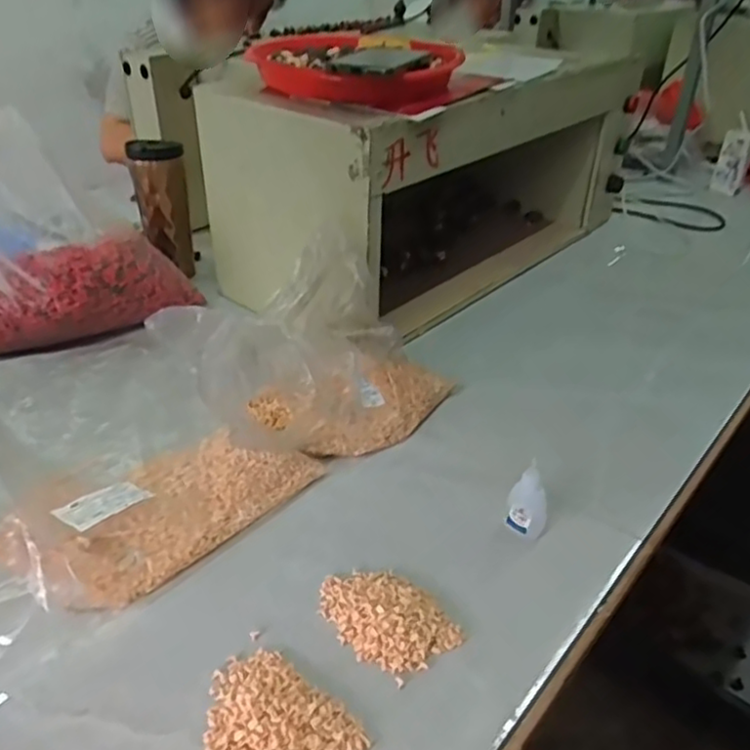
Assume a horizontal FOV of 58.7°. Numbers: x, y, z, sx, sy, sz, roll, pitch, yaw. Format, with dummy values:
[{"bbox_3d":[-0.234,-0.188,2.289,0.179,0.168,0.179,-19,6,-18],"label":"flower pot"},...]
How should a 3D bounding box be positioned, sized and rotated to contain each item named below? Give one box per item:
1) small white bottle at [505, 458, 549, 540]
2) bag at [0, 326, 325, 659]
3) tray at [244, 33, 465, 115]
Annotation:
[{"bbox_3d":[0.133,0.112,0.579,0.031,0.071,0.026,4,35,5],"label":"small white bottle"},{"bbox_3d":[-0.274,0.049,0.618,0.336,0.096,0.307,28,43,33],"label":"bag"},{"bbox_3d":[-0.014,-0.365,0.794,0.208,0.047,0.250,-22,41,-32],"label":"tray"}]

